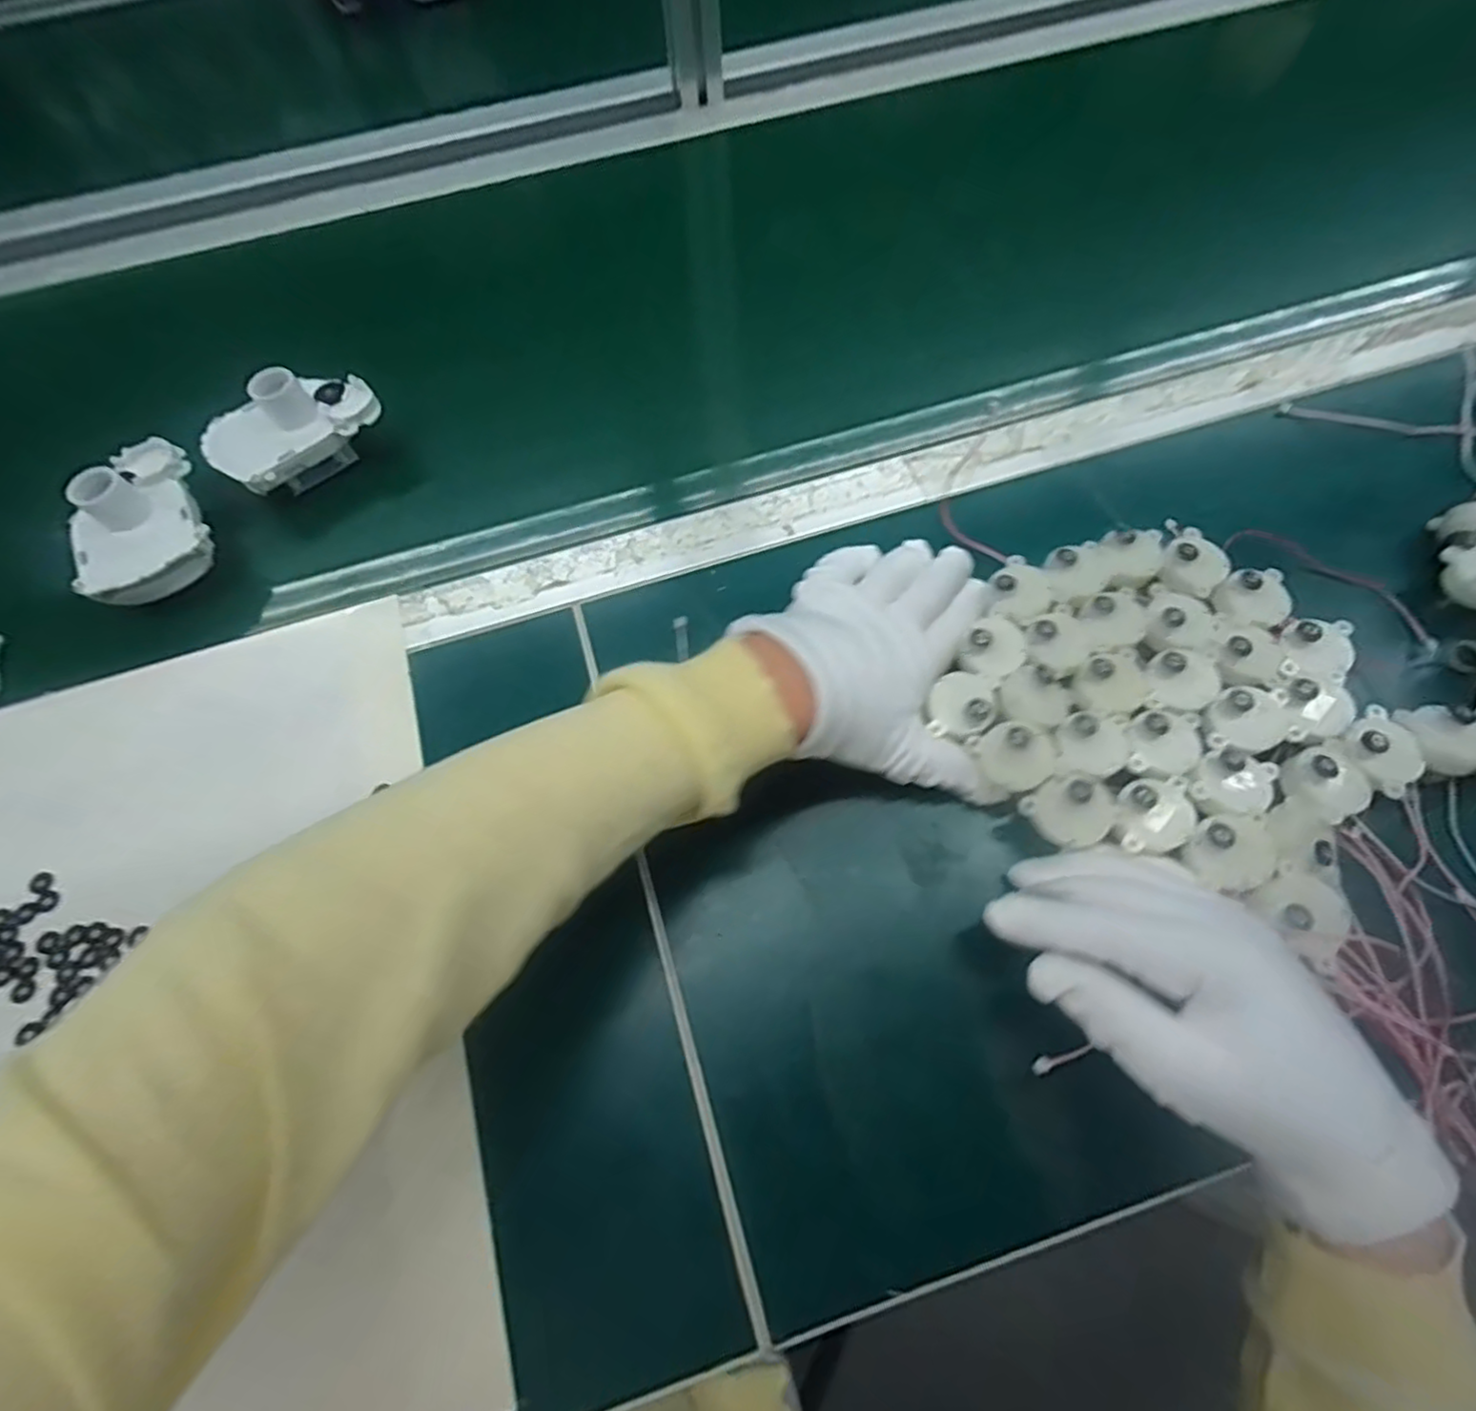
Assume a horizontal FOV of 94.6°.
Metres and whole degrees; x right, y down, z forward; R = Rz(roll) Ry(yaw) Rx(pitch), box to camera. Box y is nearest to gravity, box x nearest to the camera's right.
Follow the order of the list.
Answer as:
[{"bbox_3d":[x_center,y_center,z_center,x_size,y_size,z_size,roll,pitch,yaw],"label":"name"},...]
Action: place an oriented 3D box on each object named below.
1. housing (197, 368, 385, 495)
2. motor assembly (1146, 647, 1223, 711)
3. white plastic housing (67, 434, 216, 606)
[{"bbox_3d":[-0.287,-0.179,0.441,0.102,0.058,0.061,-36,69,-12],"label":"housing"},{"bbox_3d":[0.218,-0.013,0.332,0.033,0.014,0.031,-1,66,3],"label":"motor assembly"},{"bbox_3d":[-0.369,-0.119,0.411,0.070,0.046,0.115,-27,67,-8],"label":"white plastic housing"}]

